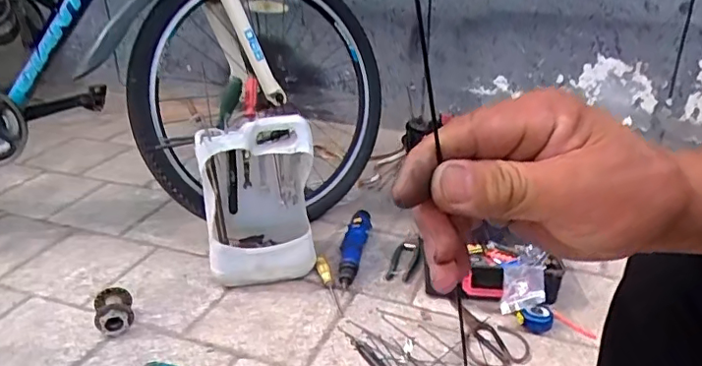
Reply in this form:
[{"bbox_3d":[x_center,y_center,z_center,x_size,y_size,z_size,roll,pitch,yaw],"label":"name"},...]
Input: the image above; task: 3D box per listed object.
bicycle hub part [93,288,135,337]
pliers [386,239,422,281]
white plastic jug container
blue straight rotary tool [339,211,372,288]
[{"bbox_3d":[-0.455,0.249,1.080,0.067,0.066,0.079,-8,27,-20],"label":"bicycle hub part"},{"bbox_3d":[0.133,0.176,1.327,0.064,0.018,0.174,9,26,15],"label":"pliers"},{"bbox_3d":[-0.201,0.041,1.233,0.238,0.366,0.194,-3,25,-9],"label":"white plastic jug container"},{"bbox_3d":[0.005,0.141,1.302,0.049,0.054,0.260,6,25,9],"label":"blue straight rotary tool"}]

